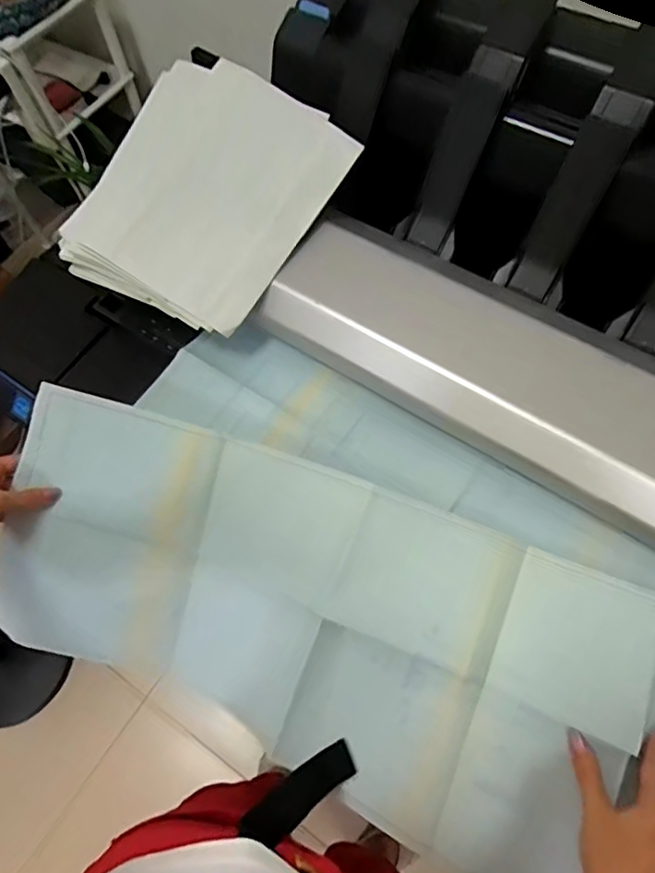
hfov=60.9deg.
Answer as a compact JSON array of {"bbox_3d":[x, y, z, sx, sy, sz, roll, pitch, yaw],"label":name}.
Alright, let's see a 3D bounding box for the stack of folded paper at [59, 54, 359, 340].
[{"bbox_3d":[-0.148,-0.299,0.680,0.266,0.034,0.312,28,82,3],"label":"stack of folded paper"}]

